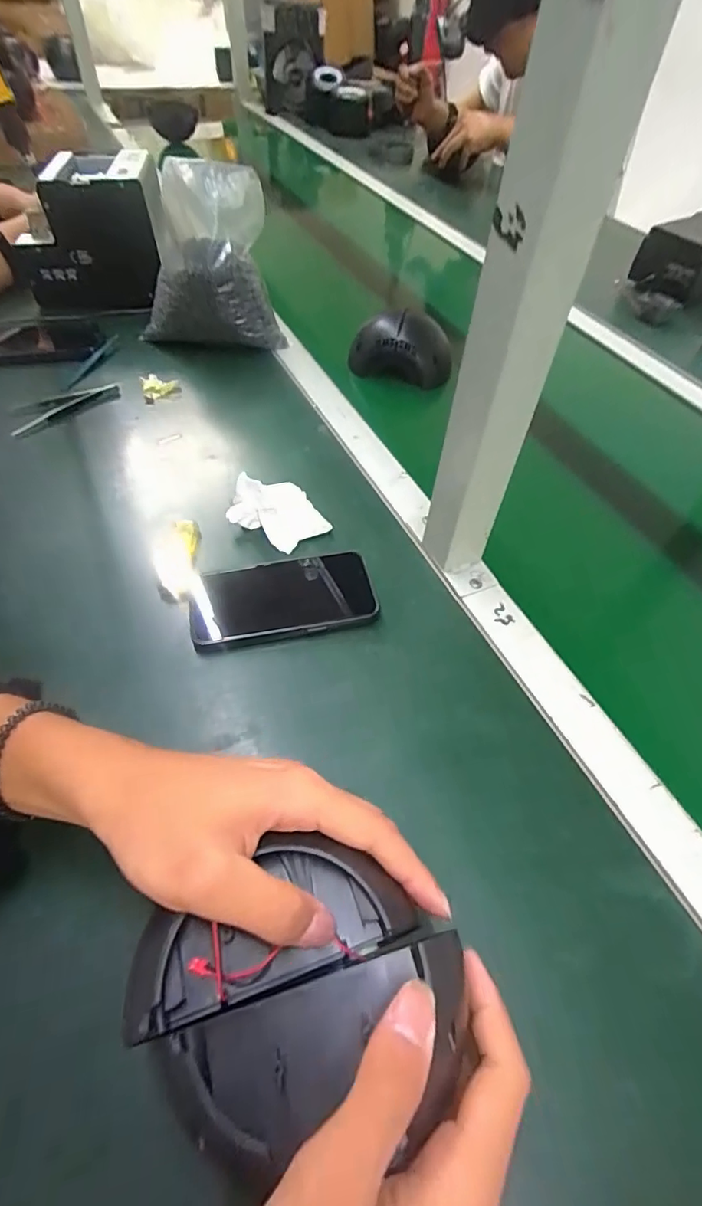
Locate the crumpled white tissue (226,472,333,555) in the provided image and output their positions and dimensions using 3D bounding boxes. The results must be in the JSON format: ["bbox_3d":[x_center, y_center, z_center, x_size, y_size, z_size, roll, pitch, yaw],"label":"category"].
[{"bbox_3d":[-0.066,-0.082,0.465,0.073,0.047,0.066,-30,60,-24],"label":"crumpled white tissue"}]

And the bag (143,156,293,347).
[{"bbox_3d":[-0.182,-0.415,0.634,0.162,0.175,0.138,-11,54,-12],"label":"bag"}]

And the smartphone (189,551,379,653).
[{"bbox_3d":[-0.056,-0.005,0.422,0.144,0.013,0.074,-8,54,-10],"label":"smartphone"}]

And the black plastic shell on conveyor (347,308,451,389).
[{"bbox_3d":[0.062,-0.310,0.637,0.124,0.073,0.035,18,54,9],"label":"black plastic shell on conveyor"}]

